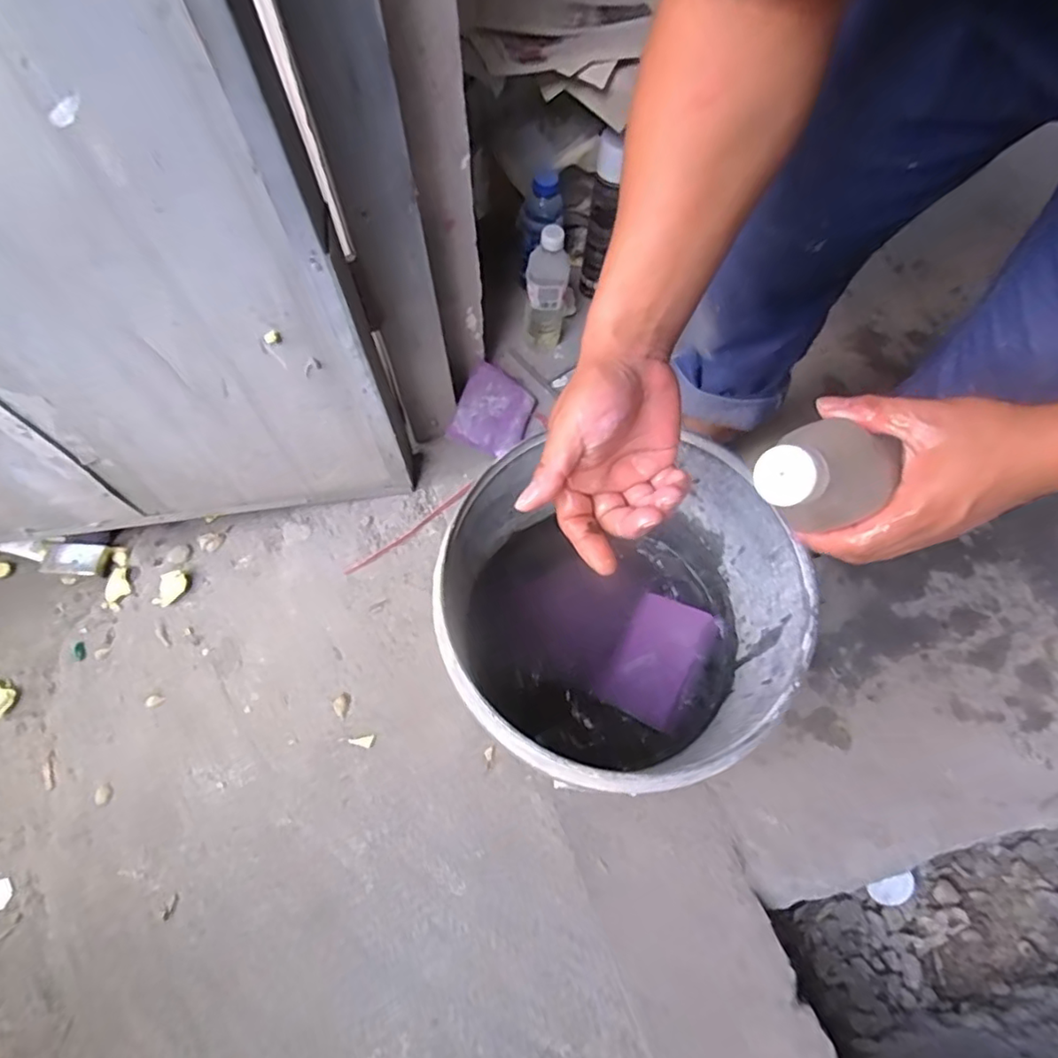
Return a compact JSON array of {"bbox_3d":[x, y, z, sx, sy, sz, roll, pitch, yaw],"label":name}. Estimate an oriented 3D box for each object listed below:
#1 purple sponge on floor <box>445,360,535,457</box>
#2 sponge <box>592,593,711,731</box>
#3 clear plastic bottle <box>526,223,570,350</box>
[{"bbox_3d":[-0.054,-0.190,0.967,0.110,0.015,0.130,24,77,-14],"label":"purple sponge on floor"},{"bbox_3d":[0.138,0.137,0.656,0.083,0.021,0.137,30,67,13],"label":"sponge"},{"bbox_3d":[0.026,-0.374,0.964,0.068,0.223,0.056,-4,64,-2],"label":"clear plastic bottle"}]

